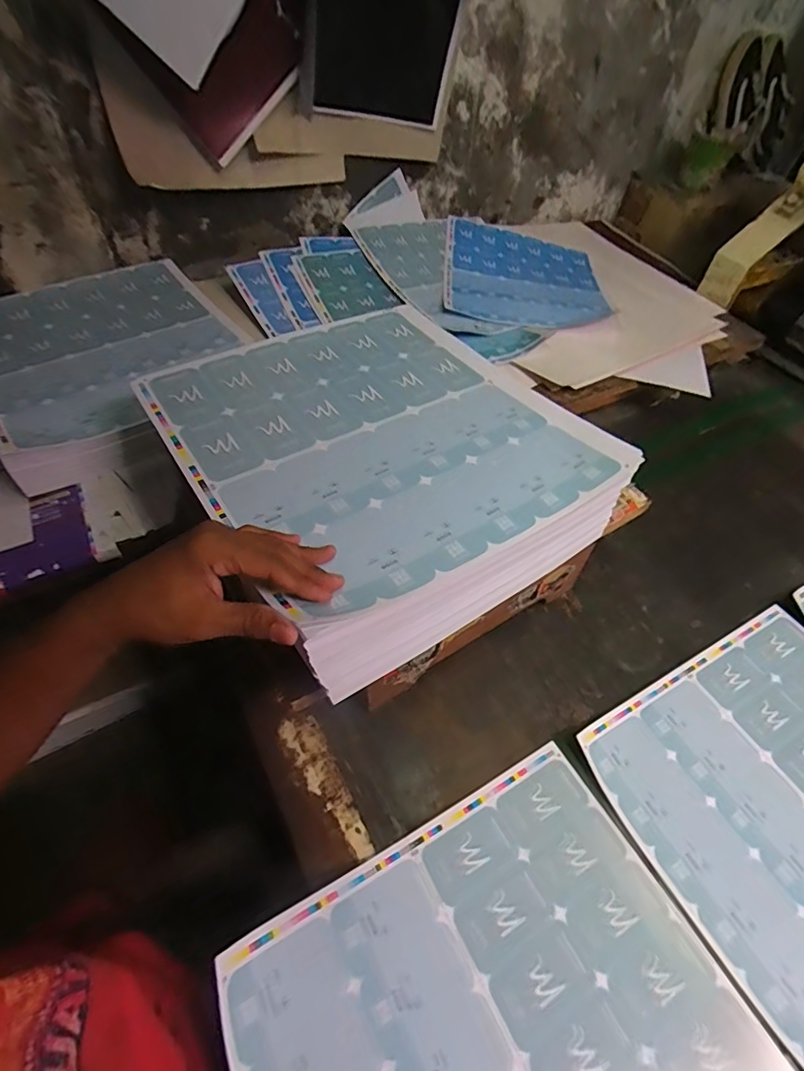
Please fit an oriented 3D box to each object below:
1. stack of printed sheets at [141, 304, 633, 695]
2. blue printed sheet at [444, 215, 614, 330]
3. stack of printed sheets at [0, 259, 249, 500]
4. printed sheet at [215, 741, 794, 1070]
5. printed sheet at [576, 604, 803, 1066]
[{"bbox_3d":[-0.032,-0.088,0.555,0.363,0.121,0.387,-27,58,-22],"label":"stack of printed sheets"},{"bbox_3d":[0.259,-0.551,1.063,0.335,0.032,0.403,7,52,0],"label":"blue printed sheet"},{"bbox_3d":[-0.456,-0.286,0.783,0.369,0.054,0.428,-30,60,-25],"label":"stack of printed sheets"},{"bbox_3d":[0.102,0.403,0.386,0.373,0.095,0.358,-23,56,-20],"label":"printed sheet"},{"bbox_3d":[0.443,0.291,0.549,0.381,0.011,0.354,-23,56,-20],"label":"printed sheet"}]

